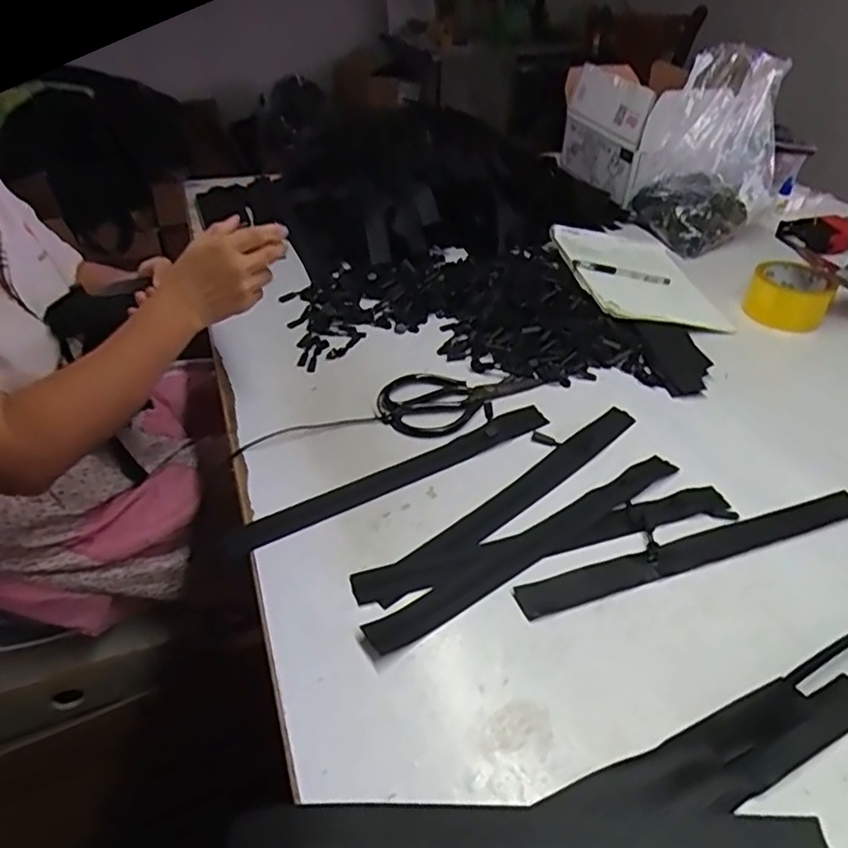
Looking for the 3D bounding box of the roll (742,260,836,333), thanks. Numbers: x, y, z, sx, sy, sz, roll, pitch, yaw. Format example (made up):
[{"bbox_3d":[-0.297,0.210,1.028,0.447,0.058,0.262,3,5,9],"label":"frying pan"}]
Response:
[{"bbox_3d":[0.503,-0.183,0.882,0.105,0.052,0.099,16,42,18],"label":"roll"}]

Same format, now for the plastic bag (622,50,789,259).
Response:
[{"bbox_3d":[0.481,-0.458,1.070,0.226,0.230,0.264,13,41,14],"label":"plastic bag"}]

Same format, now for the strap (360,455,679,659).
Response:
[{"bbox_3d":[0.102,0.102,0.564,0.353,0.007,0.033,-25,42,-29],"label":"strap"}]

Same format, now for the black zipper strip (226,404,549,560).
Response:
[{"bbox_3d":[-0.021,0.048,0.627,0.351,0.009,0.037,-22,39,-27],"label":"black zipper strip"}]

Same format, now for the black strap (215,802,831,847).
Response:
[{"bbox_3d":[0.060,0.246,0.381,0.354,0.005,0.033,1,40,-1],"label":"black strap"}]

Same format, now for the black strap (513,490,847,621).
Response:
[{"bbox_3d":[0.243,0.108,0.560,0.353,0.004,0.030,-12,42,-16],"label":"black strap"}]

